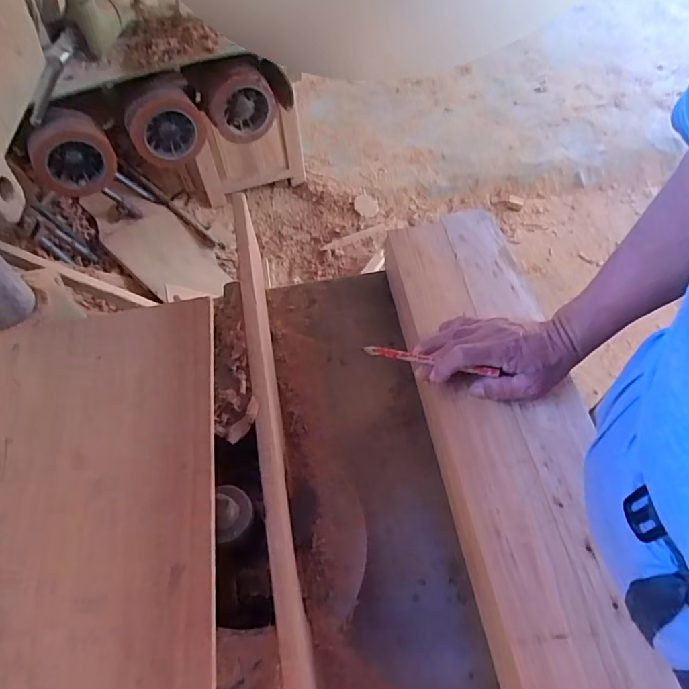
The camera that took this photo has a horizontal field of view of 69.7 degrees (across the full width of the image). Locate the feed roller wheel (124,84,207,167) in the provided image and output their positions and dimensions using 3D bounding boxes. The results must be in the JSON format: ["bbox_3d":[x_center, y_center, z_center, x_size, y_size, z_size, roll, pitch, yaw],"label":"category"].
[{"bbox_3d":[-0.283,-0.351,0.789,0.114,0.117,0.041,-29,61,-16],"label":"feed roller wheel"}]

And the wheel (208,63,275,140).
[{"bbox_3d":[-0.168,-0.397,0.811,0.107,0.122,0.034,-14,58,-7],"label":"wheel"}]

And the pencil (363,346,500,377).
[{"bbox_3d":[0.088,0.017,0.531,0.139,0.013,0.009,11,58,12],"label":"pencil"}]

